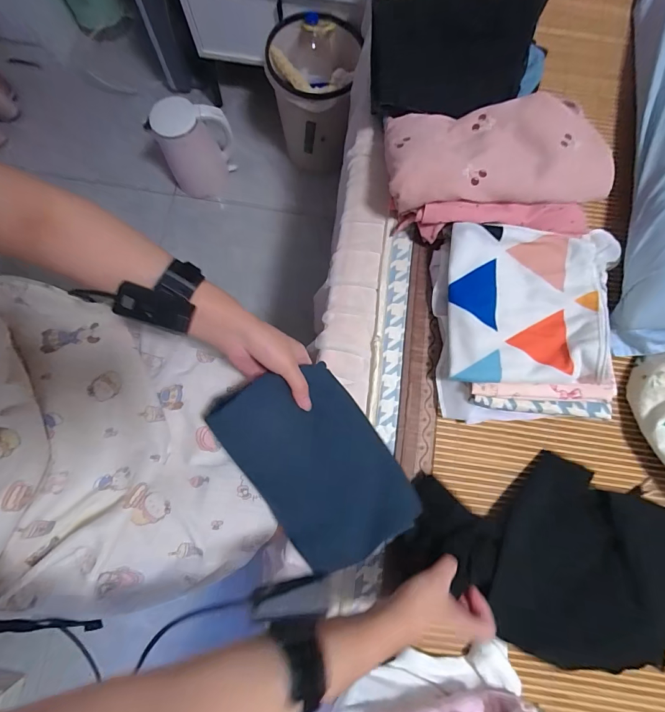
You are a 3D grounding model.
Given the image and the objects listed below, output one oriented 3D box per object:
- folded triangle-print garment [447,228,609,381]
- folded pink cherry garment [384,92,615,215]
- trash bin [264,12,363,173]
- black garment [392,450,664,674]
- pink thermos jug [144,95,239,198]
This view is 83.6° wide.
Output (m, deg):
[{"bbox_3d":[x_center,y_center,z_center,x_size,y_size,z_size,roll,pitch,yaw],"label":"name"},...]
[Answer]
[{"bbox_3d":[0.248,-0.065,0.480,0.185,0.035,0.201,5,79,1],"label":"folded triangle-print garment"},{"bbox_3d":[0.220,-0.283,0.502,0.281,0.065,0.152,-4,79,-1],"label":"folded pink cherry garment"},{"bbox_3d":[-0.049,-0.680,1.002,0.202,0.284,0.215,9,79,2],"label":"trash bin"},{"bbox_3d":[0.341,0.267,0.465,0.526,0.059,0.232,10,79,-2],"label":"black garment"},{"bbox_3d":[-0.390,-0.605,1.052,0.195,0.244,0.173,-29,80,-6],"label":"pink thermos jug"}]

